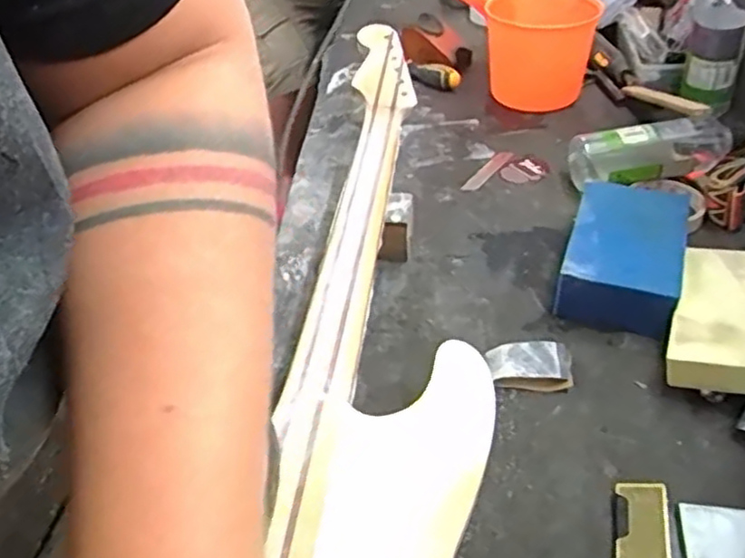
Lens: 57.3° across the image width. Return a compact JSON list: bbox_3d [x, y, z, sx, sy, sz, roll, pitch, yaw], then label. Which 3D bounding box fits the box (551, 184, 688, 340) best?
[{"bbox_3d":[0.245,-0.025,0.664,0.103,0.061,0.165,13,44,19],"label":"box"}]

